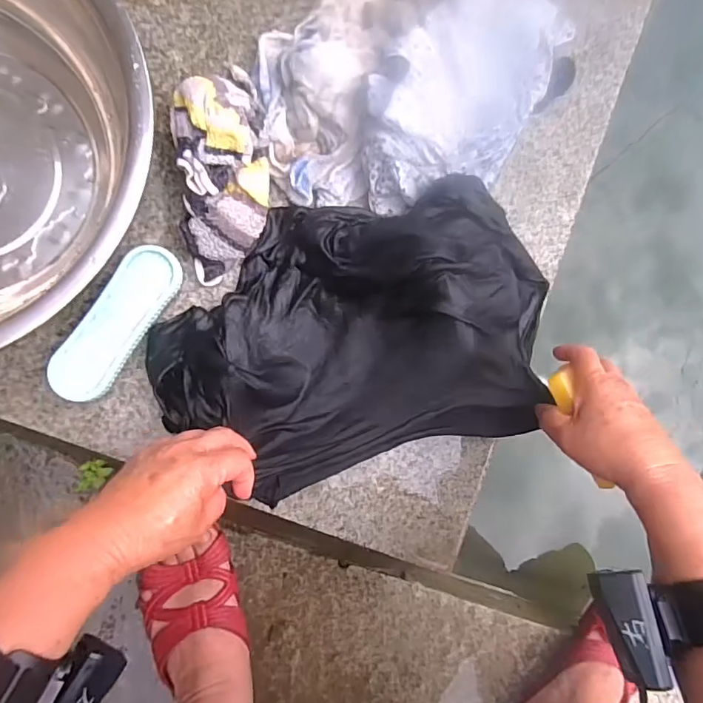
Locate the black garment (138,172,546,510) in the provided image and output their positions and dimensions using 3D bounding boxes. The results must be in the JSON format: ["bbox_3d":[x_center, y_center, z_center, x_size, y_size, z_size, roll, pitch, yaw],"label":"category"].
[{"bbox_3d":[0.011,-0.019,0.467,0.378,0.066,0.246,-13,87,-9],"label":"black garment"}]

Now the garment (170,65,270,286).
[{"bbox_3d":[-0.119,-0.176,0.455,0.080,0.070,0.203,-4,86,-8],"label":"garment"}]

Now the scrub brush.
[{"bbox_3d":[-0.210,-0.025,0.451,0.052,0.035,0.149,32,82,-4],"label":"scrub brush"}]

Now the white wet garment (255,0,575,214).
[{"bbox_3d":[0.072,-0.274,0.482,0.322,0.086,0.230,-12,87,-9],"label":"white wet garment"}]

